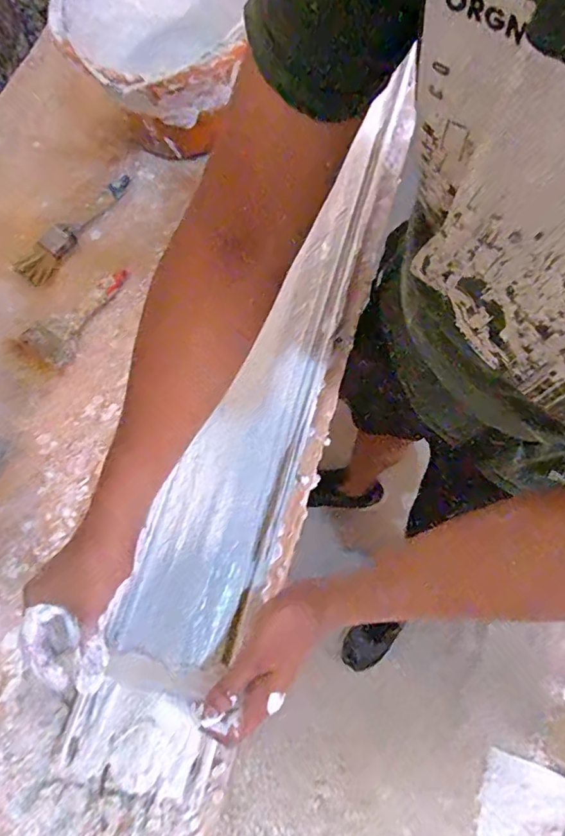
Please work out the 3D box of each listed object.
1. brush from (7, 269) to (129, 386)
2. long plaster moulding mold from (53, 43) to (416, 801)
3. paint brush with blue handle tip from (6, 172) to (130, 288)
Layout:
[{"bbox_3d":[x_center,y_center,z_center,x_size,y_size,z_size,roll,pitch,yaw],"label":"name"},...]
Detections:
[{"bbox_3d":[-0.256,-0.122,0.647,0.065,0.016,0.172,40,76,11],"label":"brush"},{"bbox_3d":[0.013,-0.065,0.608,0.129,0.072,0.877,20,70,7],"label":"long plaster moulding mold"},{"bbox_3d":[-0.281,-0.260,0.700,0.048,0.011,0.199,31,75,9],"label":"paint brush with blue handle tip"}]

